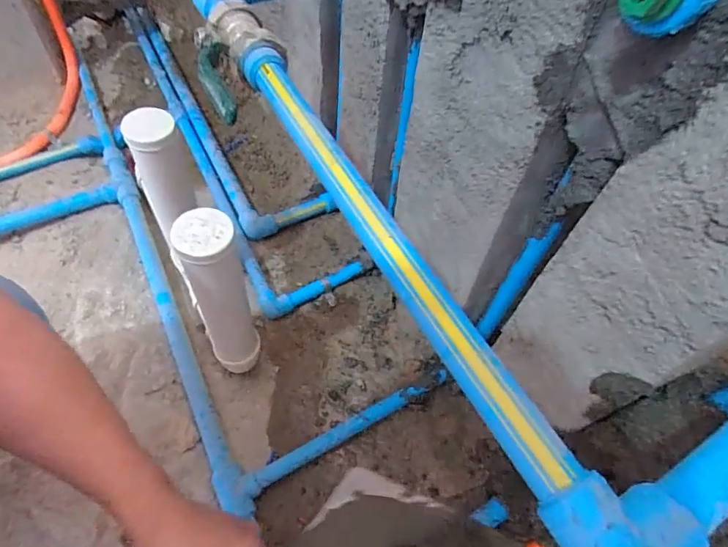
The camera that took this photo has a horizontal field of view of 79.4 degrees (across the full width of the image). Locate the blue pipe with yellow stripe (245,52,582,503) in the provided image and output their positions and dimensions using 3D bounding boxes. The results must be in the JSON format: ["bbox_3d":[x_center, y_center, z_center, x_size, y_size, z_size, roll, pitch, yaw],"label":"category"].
[{"bbox_3d":[0.003,-0.037,0.280,0.025,0.019,0.353,-22,60,-19],"label":"blue pipe with yellow stripe"}]

